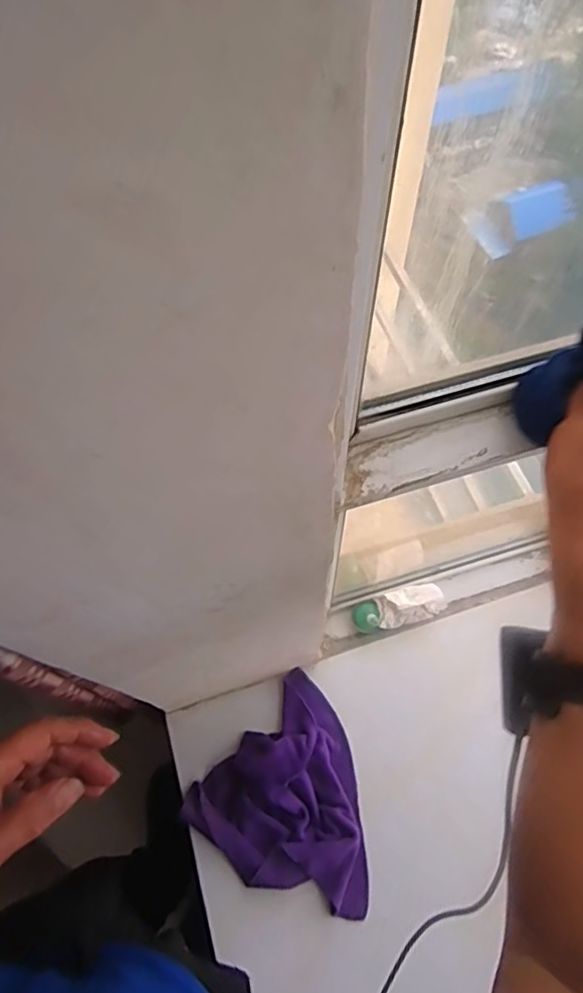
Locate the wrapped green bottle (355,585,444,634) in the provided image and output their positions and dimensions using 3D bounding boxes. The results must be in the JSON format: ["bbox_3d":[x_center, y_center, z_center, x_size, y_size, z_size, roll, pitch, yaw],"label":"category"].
[{"bbox_3d":[0.163,0.170,0.823,0.141,0.055,0.050,-15,65,-6],"label":"wrapped green bottle"}]

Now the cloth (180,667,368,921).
[{"bbox_3d":[0.020,0.395,0.701,0.247,0.044,0.234,39,71,18],"label":"cloth"}]

